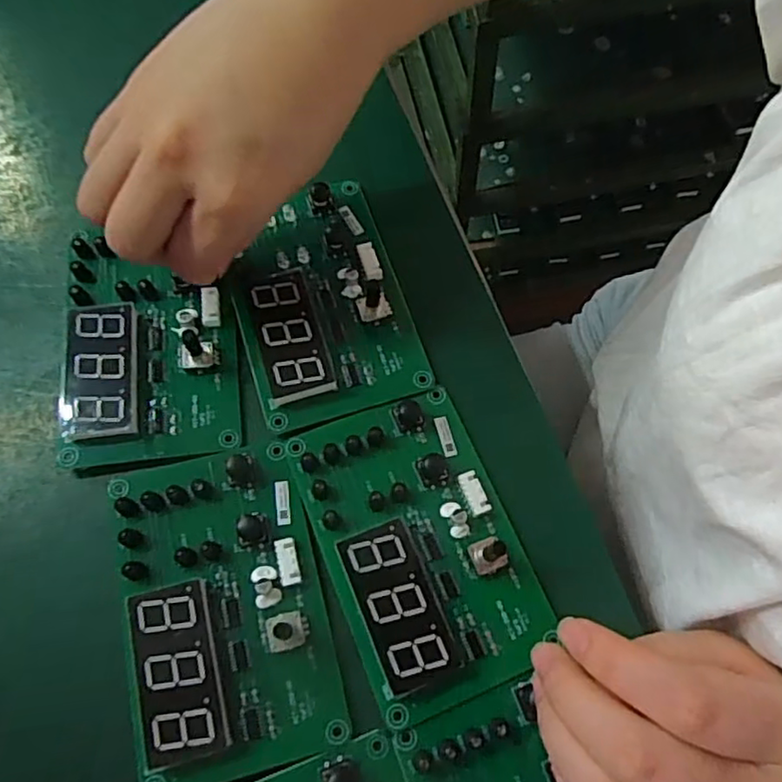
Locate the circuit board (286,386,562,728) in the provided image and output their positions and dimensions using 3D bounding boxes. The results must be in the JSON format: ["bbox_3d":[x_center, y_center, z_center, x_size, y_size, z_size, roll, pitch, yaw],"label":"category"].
[{"bbox_3d":[0.012,0.060,0.256,0.074,0.012,0.118,-21,70,-9],"label":"circuit board"}]

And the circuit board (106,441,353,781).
[{"bbox_3d":[-0.066,0.082,0.246,0.075,0.014,0.117,-14,69,-6],"label":"circuit board"}]

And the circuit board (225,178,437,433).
[{"bbox_3d":[-0.034,-0.046,0.295,0.074,0.012,0.116,-17,69,-7],"label":"circuit board"}]

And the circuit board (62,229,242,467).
[{"bbox_3d":[-0.109,-0.026,0.286,0.073,0.015,0.113,-9,68,-4],"label":"circuit board"}]

